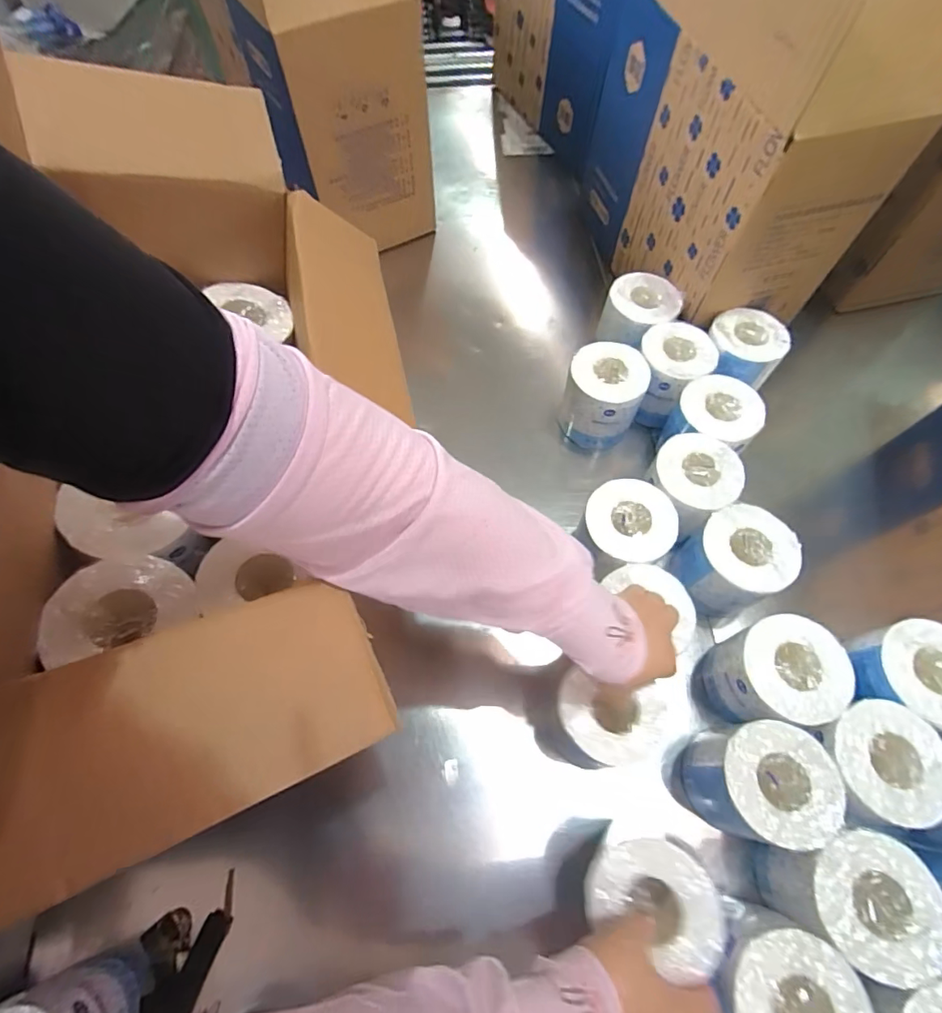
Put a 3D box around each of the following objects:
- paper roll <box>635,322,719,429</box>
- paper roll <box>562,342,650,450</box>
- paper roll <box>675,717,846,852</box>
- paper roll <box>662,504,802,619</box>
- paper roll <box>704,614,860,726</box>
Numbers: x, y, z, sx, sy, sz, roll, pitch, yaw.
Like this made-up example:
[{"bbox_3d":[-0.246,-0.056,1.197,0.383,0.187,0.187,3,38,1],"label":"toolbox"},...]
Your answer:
[{"bbox_3d":[0.284,-0.186,0.705,0.090,0.096,0.111,3,64,2],"label":"paper roll"},{"bbox_3d":[0.182,-0.151,0.697,0.097,0.115,0.099,0,64,0],"label":"paper roll"},{"bbox_3d":[0.271,0.263,0.477,0.098,0.110,0.094,0,64,0],"label":"paper roll"},{"bbox_3d":[0.297,0.065,0.579,0.103,0.105,0.095,0,64,0],"label":"paper roll"},{"bbox_3d":[0.310,0.177,0.522,0.103,0.106,0.094,0,64,0],"label":"paper roll"}]

